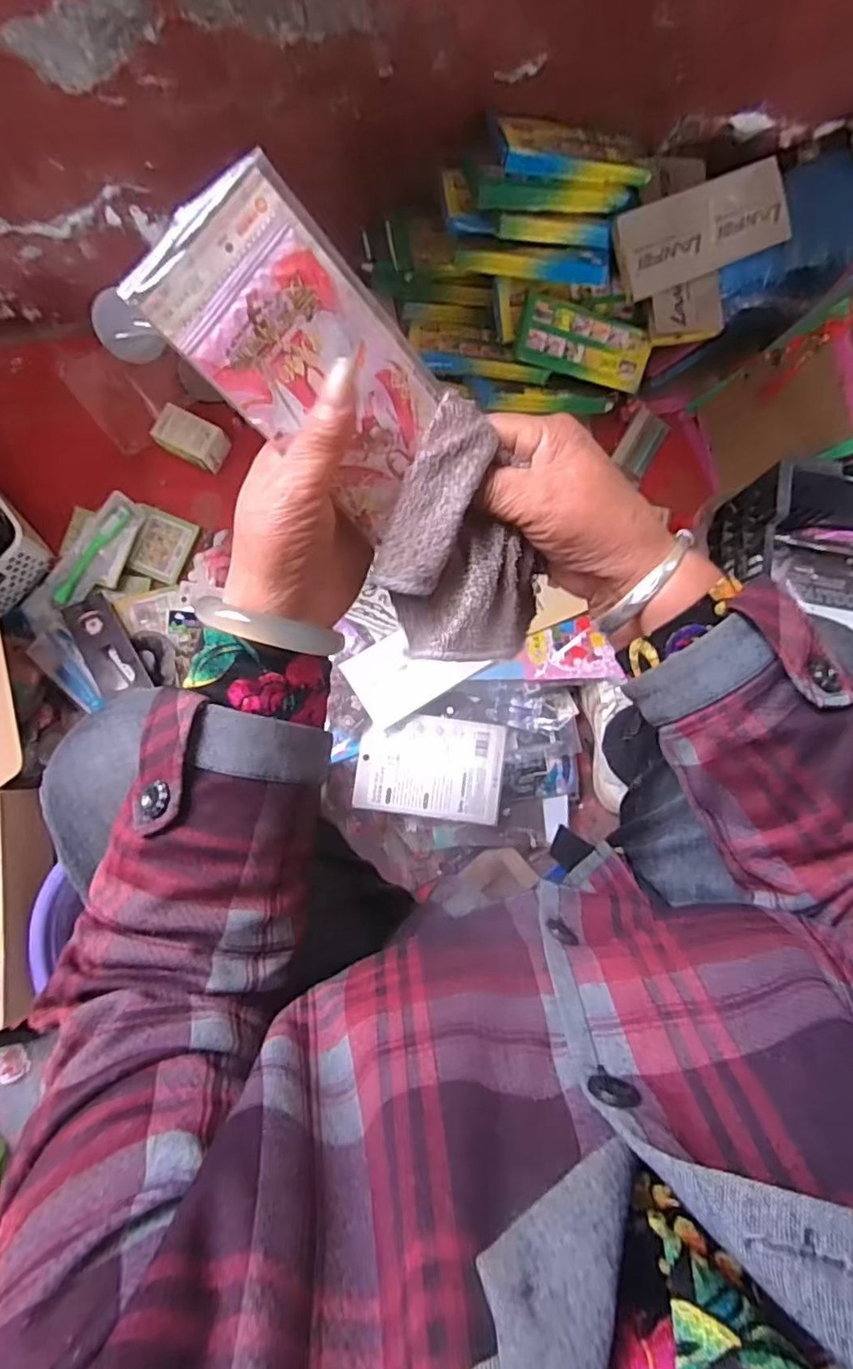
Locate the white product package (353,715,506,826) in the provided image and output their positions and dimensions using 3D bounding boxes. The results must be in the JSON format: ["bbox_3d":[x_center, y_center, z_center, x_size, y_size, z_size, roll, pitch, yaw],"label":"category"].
[{"bbox_3d":[0.007,0.102,0.747,0.177,0.012,0.121,7,85,1],"label":"white product package"}]

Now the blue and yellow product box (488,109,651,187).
[{"bbox_3d":[0.161,-0.584,0.662,0.184,0.022,0.061,-6,85,-17],"label":"blue and yellow product box"}]

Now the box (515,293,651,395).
[{"bbox_3d":[0.198,-0.428,0.756,0.176,0.025,0.078,6,117,-20],"label":"box"}]

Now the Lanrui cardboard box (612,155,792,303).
[{"bbox_3d":[0.326,-0.536,0.710,0.211,0.013,0.089,-24,109,-3],"label":"Lanrui cardboard box"}]

